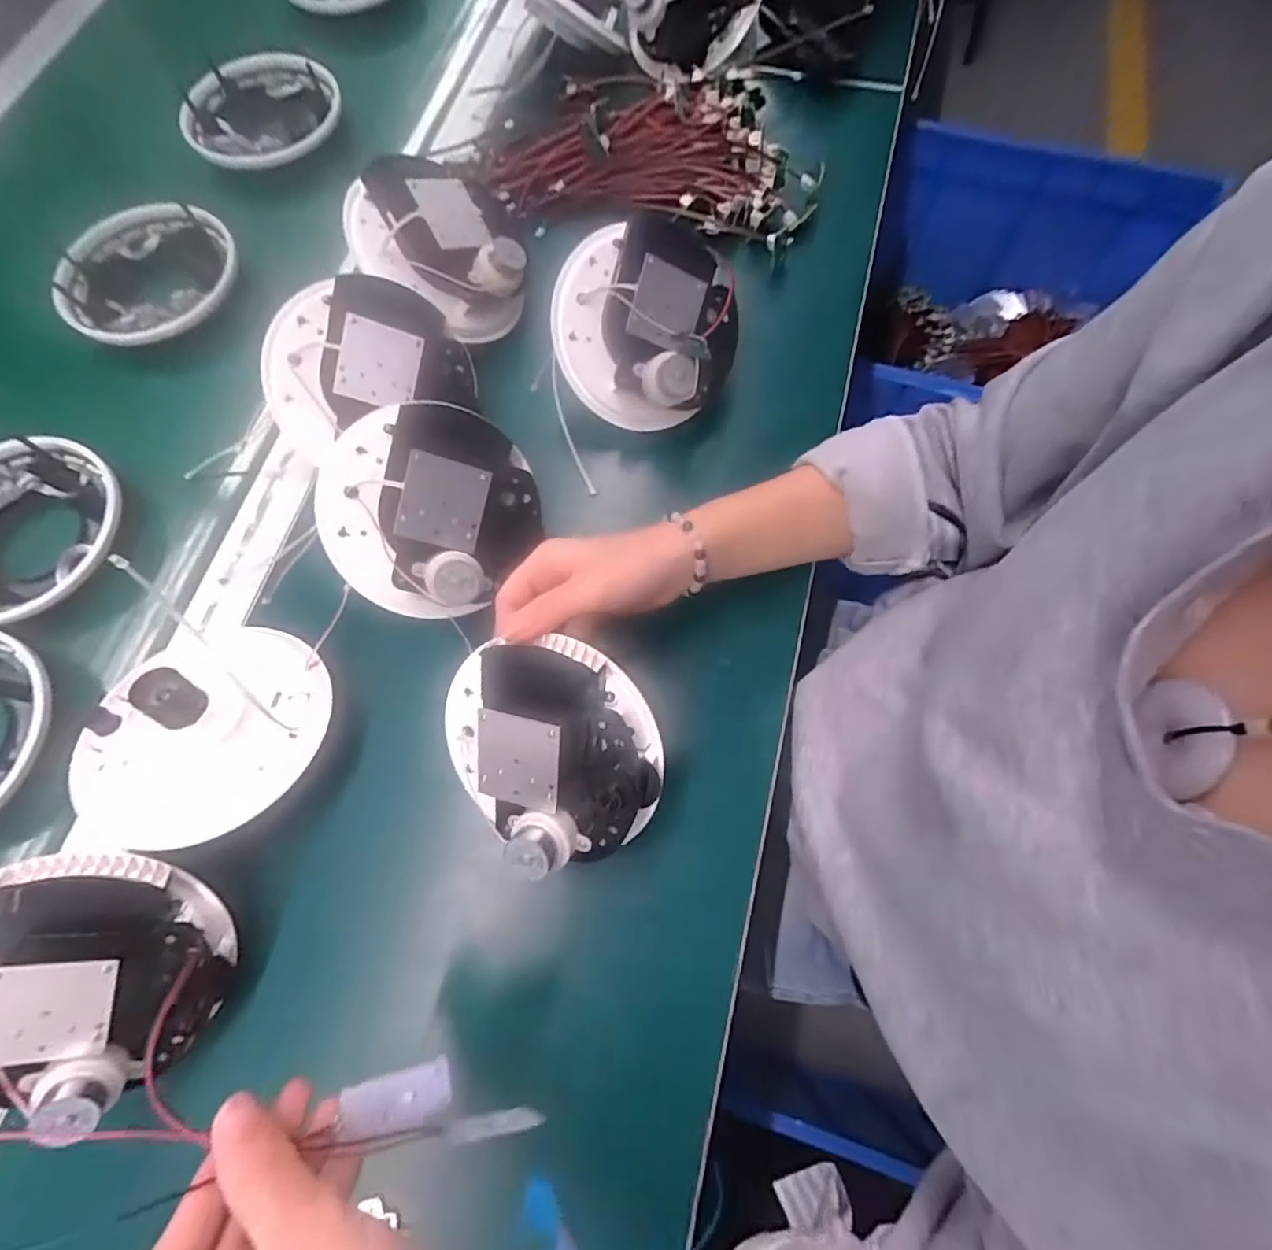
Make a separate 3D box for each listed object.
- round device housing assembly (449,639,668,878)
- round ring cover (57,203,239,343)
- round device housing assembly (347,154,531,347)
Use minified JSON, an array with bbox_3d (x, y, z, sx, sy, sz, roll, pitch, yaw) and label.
[{"bbox_3d":[-0.052,0.067,0.300,0.123,0.048,0.112,41,113,7],"label":"round device housing assembly"},{"bbox_3d":[-0.384,-0.276,0.476,0.123,0.036,0.120,0,72,0],"label":"round ring cover"},{"bbox_3d":[-0.138,-0.267,0.427,0.119,0.062,0.121,3,93,-10],"label":"round device housing assembly"}]

